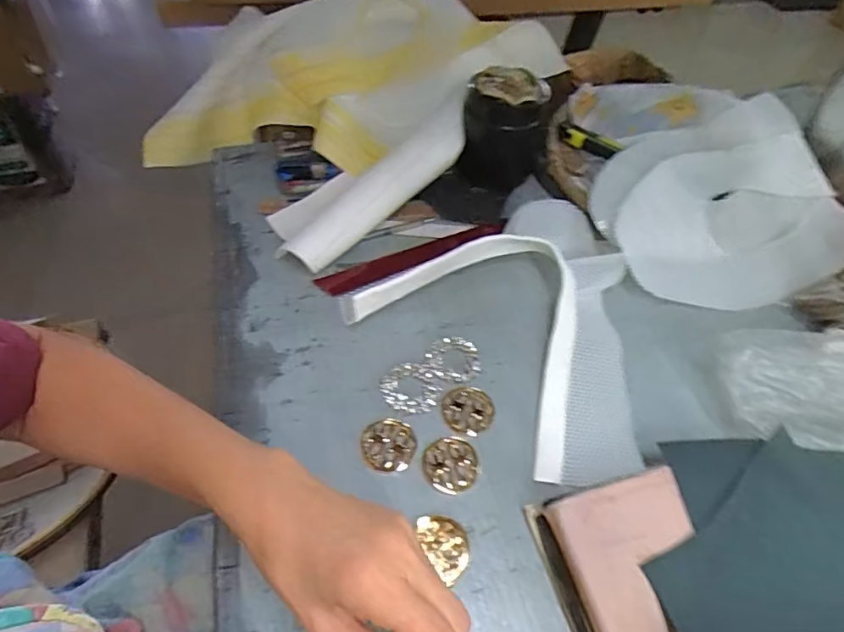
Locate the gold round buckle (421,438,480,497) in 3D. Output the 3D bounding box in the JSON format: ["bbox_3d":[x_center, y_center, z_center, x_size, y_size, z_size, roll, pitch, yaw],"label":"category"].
[{"bbox_3d":[0.024,0.120,0.416,0.044,0.004,0.045,2,50,-2],"label":"gold round buckle"}]

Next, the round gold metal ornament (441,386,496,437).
[{"bbox_3d":[0.040,0.081,0.446,0.045,0.004,0.042,2,50,-2],"label":"round gold metal ornament"}]

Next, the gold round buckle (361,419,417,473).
[{"bbox_3d":[-0.027,0.105,0.422,0.044,0.004,0.043,2,50,-2],"label":"gold round buckle"}]

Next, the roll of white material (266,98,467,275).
[{"bbox_3d":[-0.049,-0.147,0.580,0.261,0.051,0.097,-39,61,-12],"label":"roll of white material"}]

